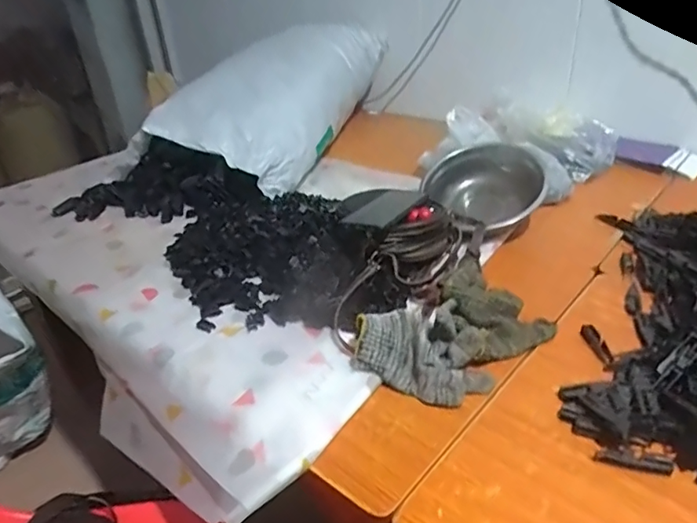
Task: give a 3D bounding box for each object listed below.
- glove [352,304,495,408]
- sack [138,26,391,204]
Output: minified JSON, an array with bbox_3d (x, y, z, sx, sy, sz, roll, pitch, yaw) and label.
[{"bbox_3d":[0.081,0.110,0.607,0.102,0.049,0.141,-27,38,-31],"label":"glove"},{"bbox_3d":[-0.167,-0.392,1.261,0.320,0.210,0.710,6,34,18],"label":"sack"}]

